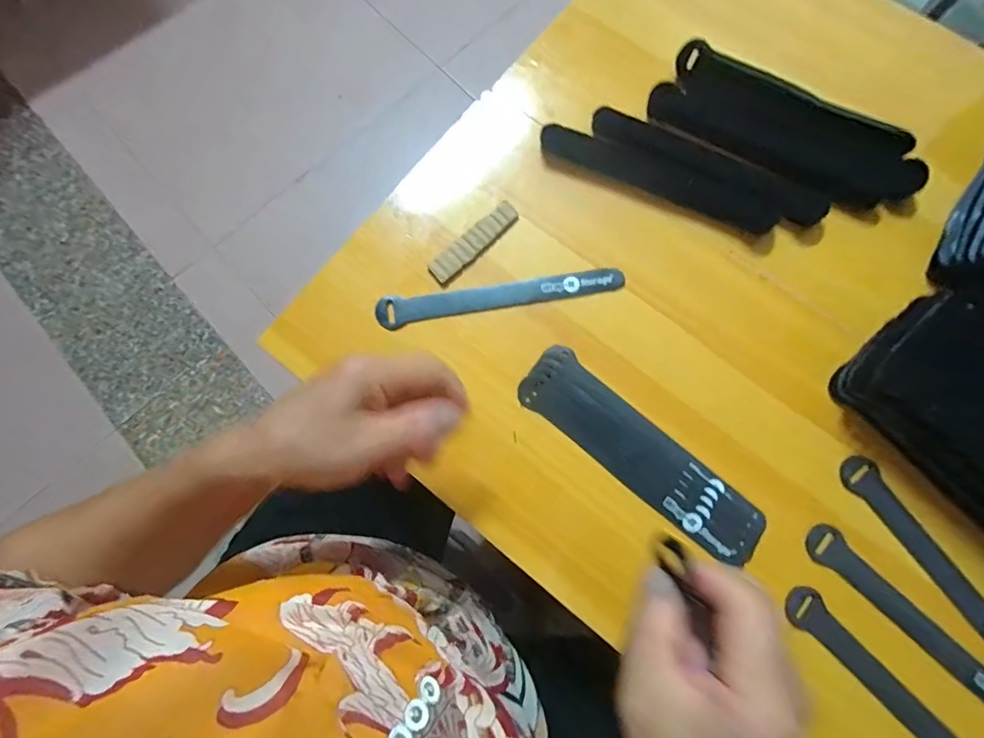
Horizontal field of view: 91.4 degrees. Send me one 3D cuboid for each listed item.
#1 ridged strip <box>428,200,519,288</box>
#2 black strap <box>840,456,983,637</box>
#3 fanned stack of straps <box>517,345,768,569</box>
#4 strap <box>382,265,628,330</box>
[{"bbox_3d":[-0.014,-0.104,0.391,0.087,0.009,0.023,-44,80,-7],"label":"ridged strip"},{"bbox_3d":[0.318,0.142,0.334,0.024,0.008,0.191,-37,79,-6],"label":"black strap"},{"bbox_3d":[0.110,0.062,0.359,0.198,0.012,0.050,38,81,9],"label":"fanned stack of straps"},{"bbox_3d":[0.006,-0.059,0.389,0.195,0.010,0.024,-10,86,2],"label":"strap"}]

